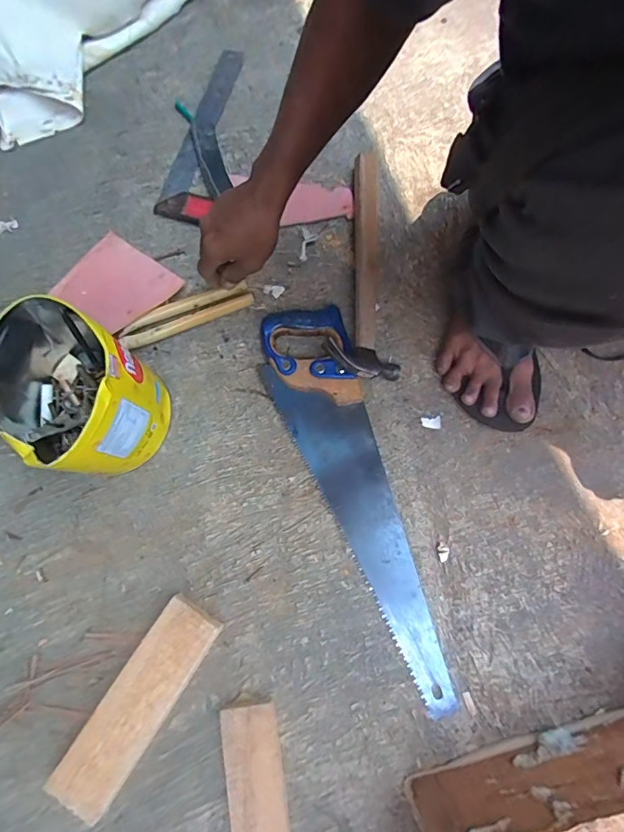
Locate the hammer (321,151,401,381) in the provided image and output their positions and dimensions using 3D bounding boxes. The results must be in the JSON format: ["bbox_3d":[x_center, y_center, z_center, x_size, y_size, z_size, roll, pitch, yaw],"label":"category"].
[{"bbox_3d":[0.066,-0.217,0.624,0.090,0.037,0.345,1,74,0],"label":"hammer"}]

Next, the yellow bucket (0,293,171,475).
[{"bbox_3d":[-0.263,-0.022,0.523,0.166,0.149,0.151,35,77,9],"label":"yellow bucket"}]

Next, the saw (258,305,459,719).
[{"bbox_3d":[0.042,0.092,0.558,0.114,0.026,0.487,-14,75,-4],"label":"saw"}]

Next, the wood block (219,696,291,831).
[{"bbox_3d":[-0.053,0.404,0.469,0.057,0.022,0.208,-8,74,-3],"label":"wood block"}]

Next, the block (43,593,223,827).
[{"bbox_3d":[-0.183,0.302,0.496,0.067,0.029,0.214,32,76,8],"label":"block"}]

